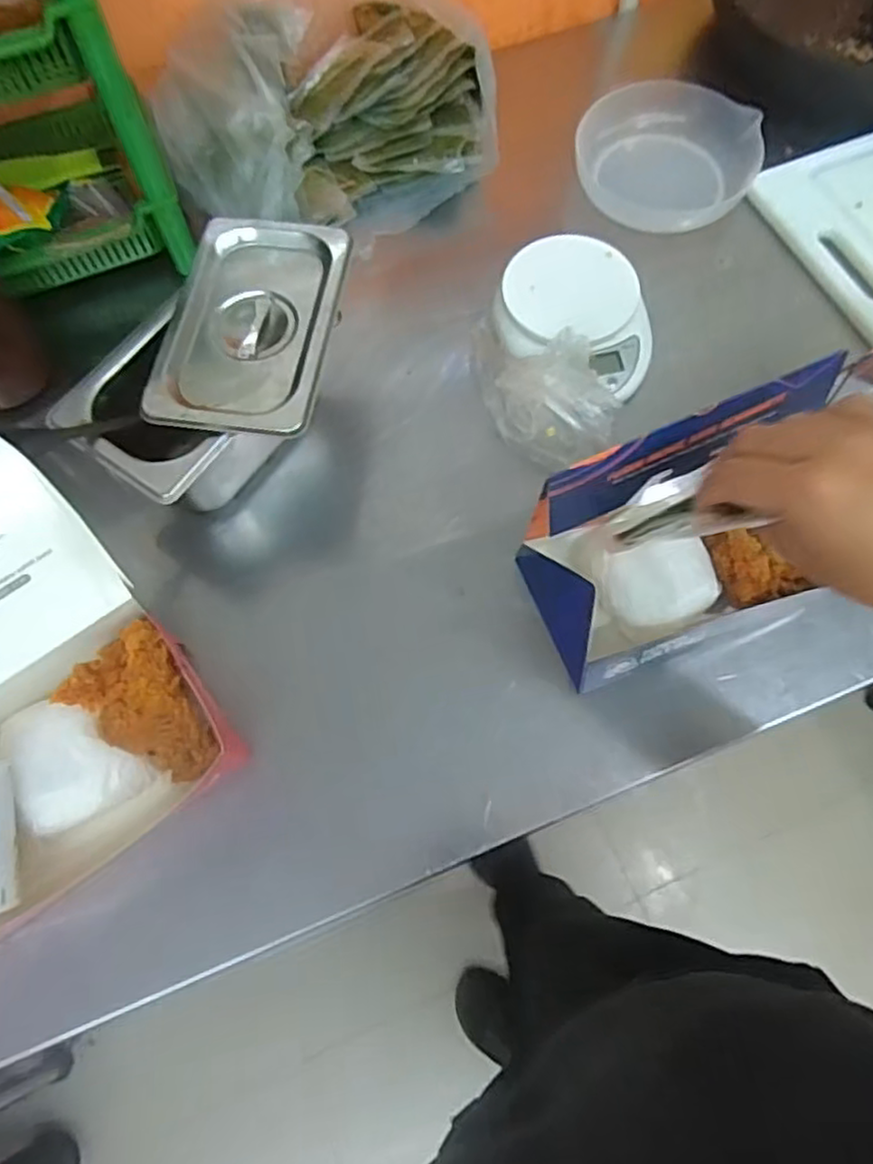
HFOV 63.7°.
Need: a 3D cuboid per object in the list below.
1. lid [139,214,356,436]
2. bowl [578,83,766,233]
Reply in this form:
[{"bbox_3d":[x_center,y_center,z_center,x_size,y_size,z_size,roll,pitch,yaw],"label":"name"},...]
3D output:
[{"bbox_3d":[-0.122,-0.170,0.468,0.110,0.022,0.162,6,68,4],"label":"lid"},{"bbox_3d":[0.205,-0.377,0.629,0.156,0.053,0.127,25,71,11],"label":"bowl"}]

